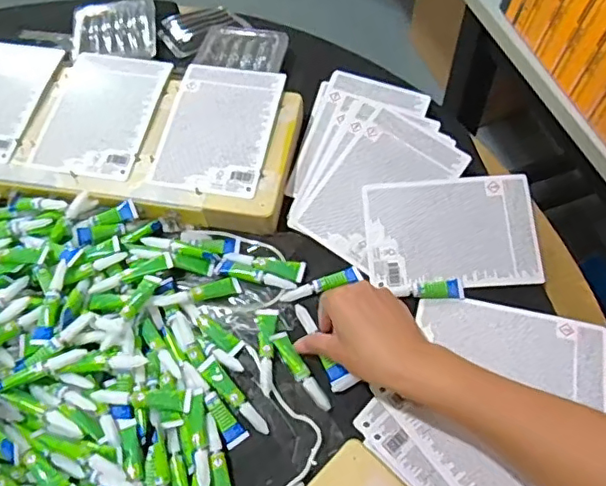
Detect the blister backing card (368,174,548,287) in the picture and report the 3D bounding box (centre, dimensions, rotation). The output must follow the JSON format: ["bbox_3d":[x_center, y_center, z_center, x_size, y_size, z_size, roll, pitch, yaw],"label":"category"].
[{"bbox_3d":[0.151,-0.011,0.580,0.168,0.006,0.116,-5,73,2],"label":"blister backing card"}]

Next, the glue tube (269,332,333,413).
[{"bbox_3d":[-0.002,0.116,0.522,0.015,0.008,0.083,-30,63,-13],"label":"glue tube"}]

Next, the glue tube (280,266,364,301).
[{"bbox_3d":[0.019,0.042,0.559,0.081,0.010,0.015,-20,64,-10],"label":"glue tube"}]

